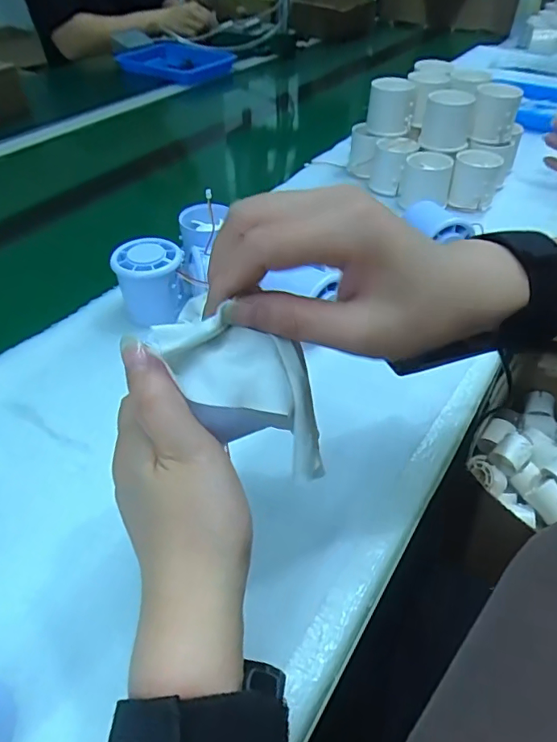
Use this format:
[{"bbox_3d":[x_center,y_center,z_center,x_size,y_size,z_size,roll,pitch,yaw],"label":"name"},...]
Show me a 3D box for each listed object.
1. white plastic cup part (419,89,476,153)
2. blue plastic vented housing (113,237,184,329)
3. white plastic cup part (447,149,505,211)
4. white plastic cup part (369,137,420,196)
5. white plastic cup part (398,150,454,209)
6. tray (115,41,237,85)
[{"bbox_3d":[0.197,-0.290,0.585,0.053,0.055,0.052,12,45,12],"label":"white plastic cup part"},{"bbox_3d":[-0.107,-0.072,0.424,0.056,0.057,0.057,-7,45,-10],"label":"blue plastic vented housing"},{"bbox_3d":[0.228,-0.223,0.584,0.050,0.049,0.060,16,46,16],"label":"white plastic cup part"},{"bbox_3d":[0.138,-0.250,0.613,0.049,0.049,0.055,16,46,16],"label":"white plastic cup part"},{"bbox_3d":[0.170,-0.220,0.586,0.049,0.054,0.043,-3,44,-3],"label":"white plastic cup part"},{"bbox_3d":[-0.214,-0.653,1.068,0.201,0.030,0.175,22,47,19],"label":"tray"}]

